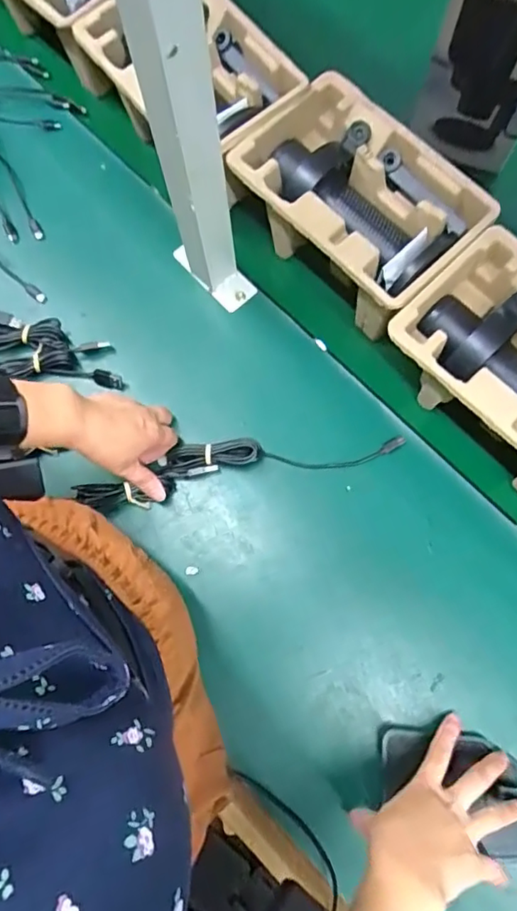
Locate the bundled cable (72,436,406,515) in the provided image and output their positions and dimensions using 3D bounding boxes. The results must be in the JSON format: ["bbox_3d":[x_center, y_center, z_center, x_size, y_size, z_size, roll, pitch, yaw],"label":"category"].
[{"bbox_3d":[-0.016,0.008,0.556,0.318,0.029,0.048,-10,76,-5],"label":"bundled cable"}]

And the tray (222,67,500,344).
[{"bbox_3d":[0.095,-0.245,0.558,0.150,0.094,0.223,-39,79,-11],"label":"tray"}]

